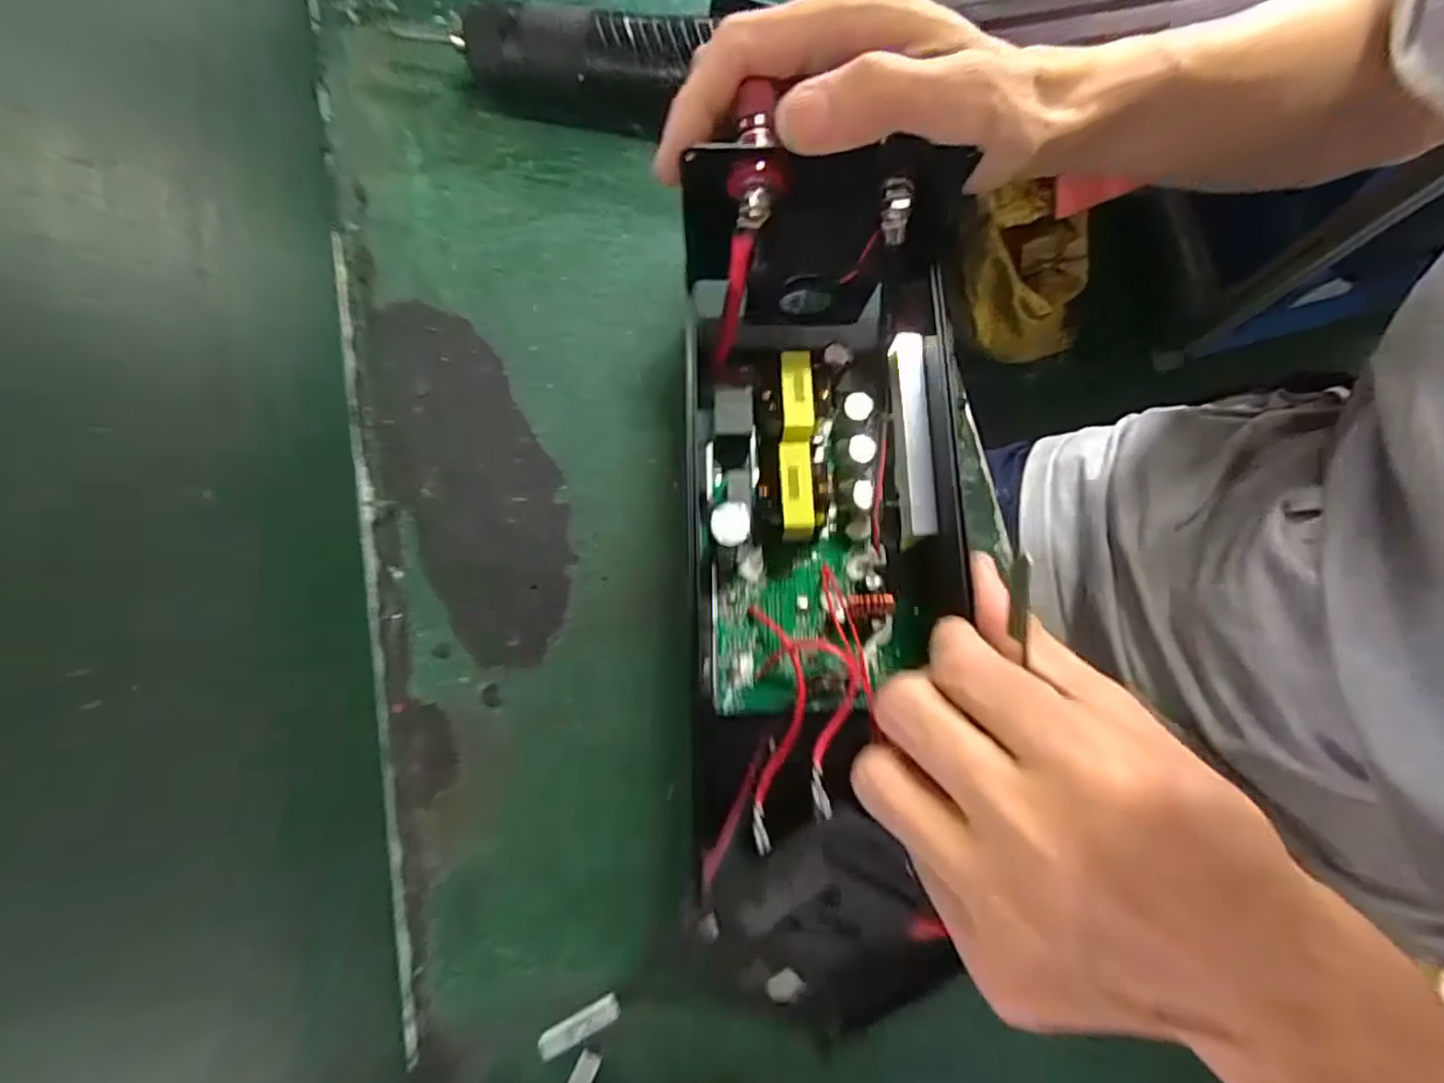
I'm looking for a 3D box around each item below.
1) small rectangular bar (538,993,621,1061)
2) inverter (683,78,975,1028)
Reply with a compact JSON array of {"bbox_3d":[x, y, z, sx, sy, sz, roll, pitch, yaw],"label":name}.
[{"bbox_3d":[-0.054,0.183,0.233,0.033,0.004,0.009,-27,80,-6],"label":"small rectangular bar"},{"bbox_3d":[0.035,0.012,0.241,0.105,0.080,0.318,2,85,-1],"label":"inverter"}]

